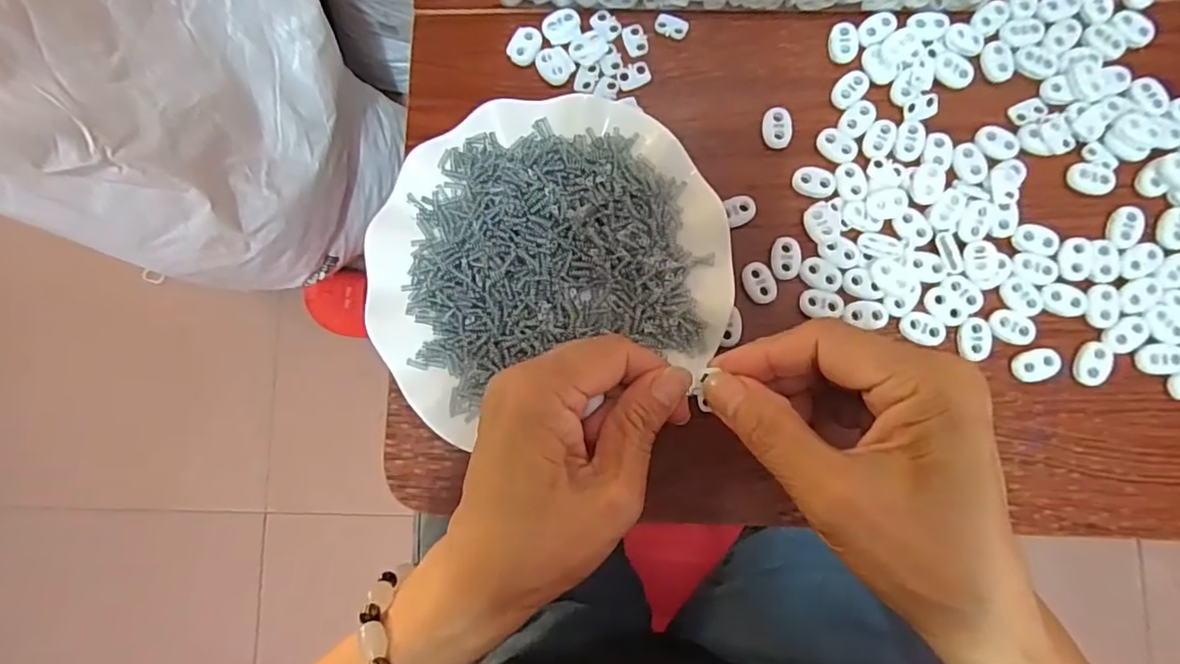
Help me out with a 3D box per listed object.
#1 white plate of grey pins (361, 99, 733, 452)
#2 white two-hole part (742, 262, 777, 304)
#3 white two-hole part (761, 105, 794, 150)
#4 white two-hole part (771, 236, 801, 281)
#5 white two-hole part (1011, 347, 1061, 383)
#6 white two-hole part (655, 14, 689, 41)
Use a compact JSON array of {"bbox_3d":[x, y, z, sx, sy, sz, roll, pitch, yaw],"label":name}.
[{"bbox_3d":[-0.025,-0.043,0.313,0.180,0.029,0.156,-17,83,3],"label":"white plate of grey pins"},{"bbox_3d":[0.091,-0.026,0.313,0.016,0.004,0.022,-20,82,3],"label":"white two-hole part"},{"bbox_3d":[0.103,-0.112,0.325,0.015,0.008,0.022,0,84,5],"label":"white two-hole part"},{"bbox_3d":[0.105,-0.039,0.312,0.015,0.004,0.022,5,84,6],"label":"white two-hole part"},{"bbox_3d":[0.228,0.017,0.299,0.022,0.007,0.015,-20,82,3],"label":"white two-hole part"},{"bbox_3d":[0.047,-0.175,0.337,0.019,0.004,0.012,14,85,6],"label":"white two-hole part"}]

